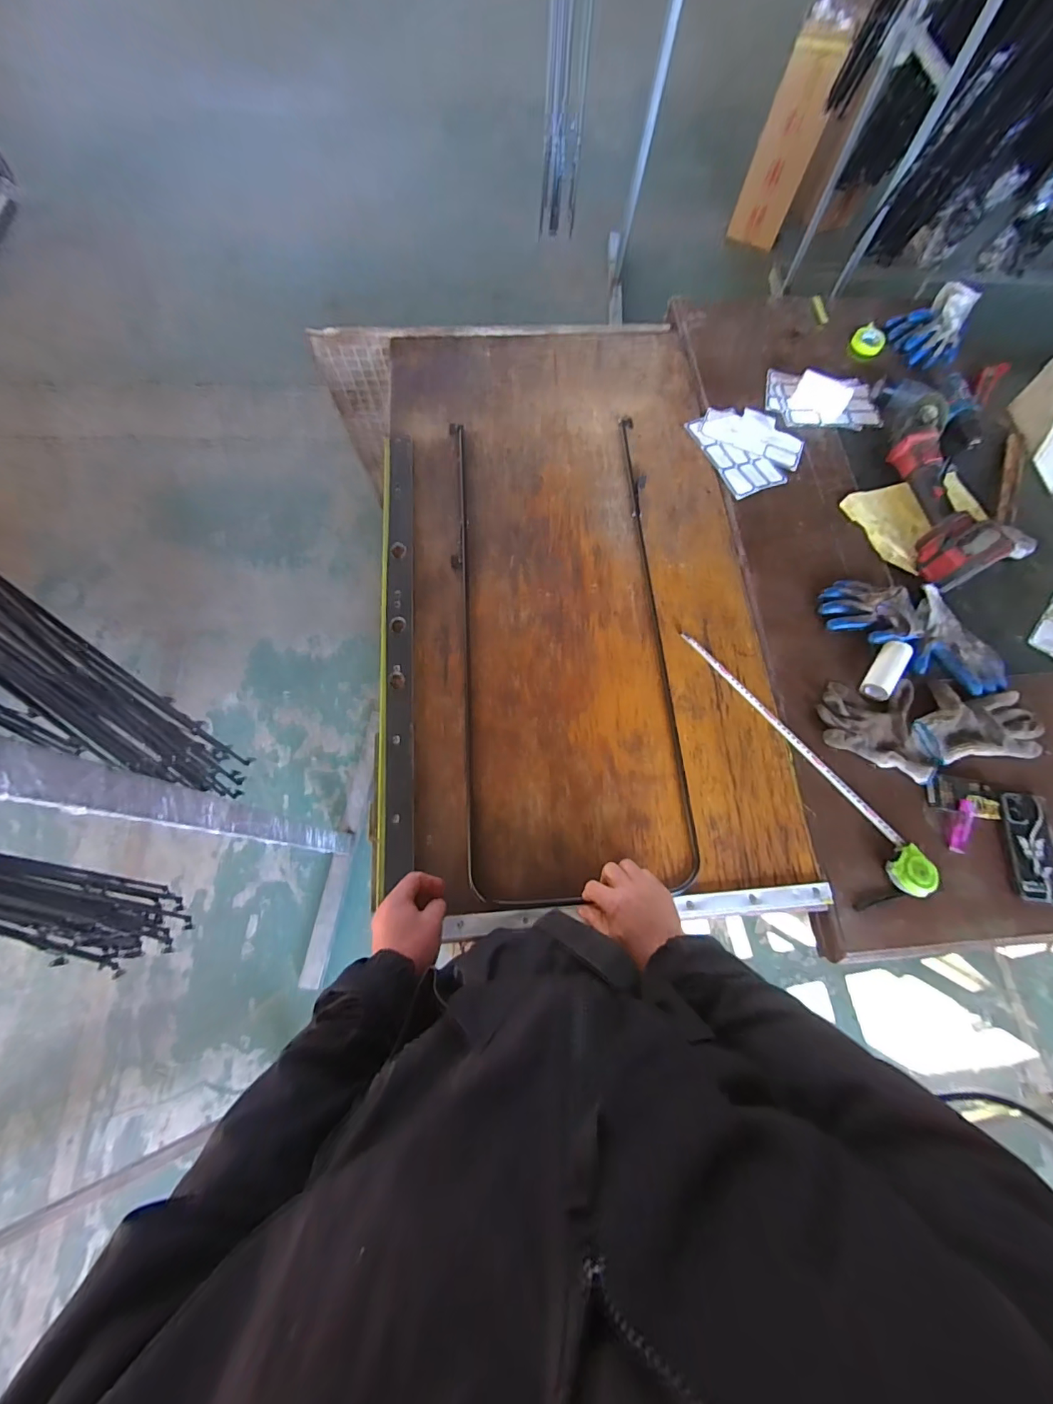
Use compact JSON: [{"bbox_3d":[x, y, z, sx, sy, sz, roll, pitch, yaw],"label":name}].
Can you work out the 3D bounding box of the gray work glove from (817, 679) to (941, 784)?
[{"bbox_3d":[0.557,0.042,0.743,0.162,0.021,0.154,1,72,-2],"label":"gray work glove"}]

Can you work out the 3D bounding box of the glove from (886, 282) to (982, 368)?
[{"bbox_3d":[0.924,-0.863,1.060,0.164,0.049,0.220,38,74,10],"label":"glove"}]

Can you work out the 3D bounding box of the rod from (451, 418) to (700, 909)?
[{"bbox_3d":[0.060,-0.137,0.812,0.360,0.012,0.896,-3,71,-2],"label":"rod"}]

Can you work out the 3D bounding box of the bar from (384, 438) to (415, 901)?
[{"bbox_3d":[-0.212,-0.125,0.793,0.042,0.013,0.788,-4,70,-4],"label":"bar"}]

